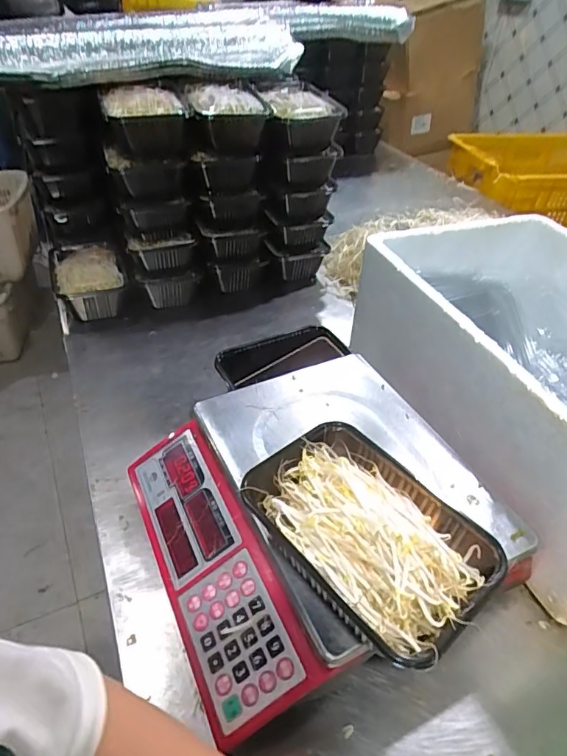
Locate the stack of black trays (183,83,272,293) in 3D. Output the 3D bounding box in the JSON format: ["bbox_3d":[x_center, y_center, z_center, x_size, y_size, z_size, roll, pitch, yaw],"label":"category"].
[{"bbox_3d":[-0.097,-0.314,0.868,0.122,0.317,0.162,-7,42,-11],"label":"stack of black trays"}]

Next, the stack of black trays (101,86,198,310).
[{"bbox_3d":[-0.208,-0.275,0.816,0.119,0.322,0.132,-13,44,-17],"label":"stack of black trays"}]

